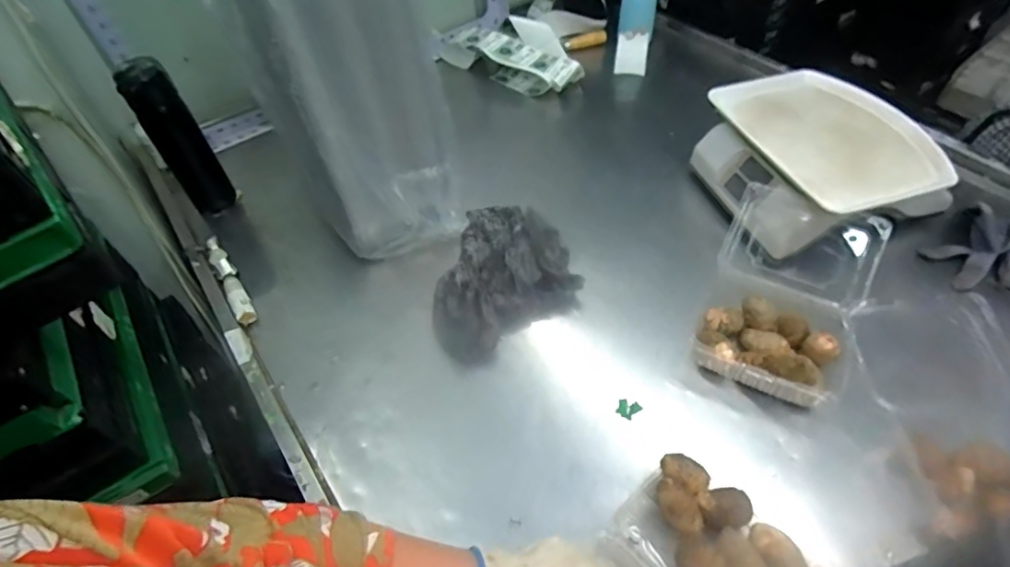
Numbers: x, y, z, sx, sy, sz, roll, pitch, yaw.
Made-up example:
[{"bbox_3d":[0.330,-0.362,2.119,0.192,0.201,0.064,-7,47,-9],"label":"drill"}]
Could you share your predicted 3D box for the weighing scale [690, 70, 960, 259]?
[{"bbox_3d":[0.441,-0.176,0.809,0.283,0.130,0.281,-13,50,-8],"label":"weighing scale"}]

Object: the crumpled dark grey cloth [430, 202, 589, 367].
[{"bbox_3d":[-0.015,-0.015,0.771,0.226,0.053,0.216,-25,53,-17],"label":"crumpled dark grey cloth"}]

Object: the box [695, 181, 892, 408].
[{"bbox_3d":[0.351,0.006,0.680,0.168,0.112,0.273,22,54,20],"label":"box"}]

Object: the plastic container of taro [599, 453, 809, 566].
[{"bbox_3d":[0.199,0.258,0.519,0.177,0.047,0.124,35,60,28],"label":"plastic container of taro"}]

